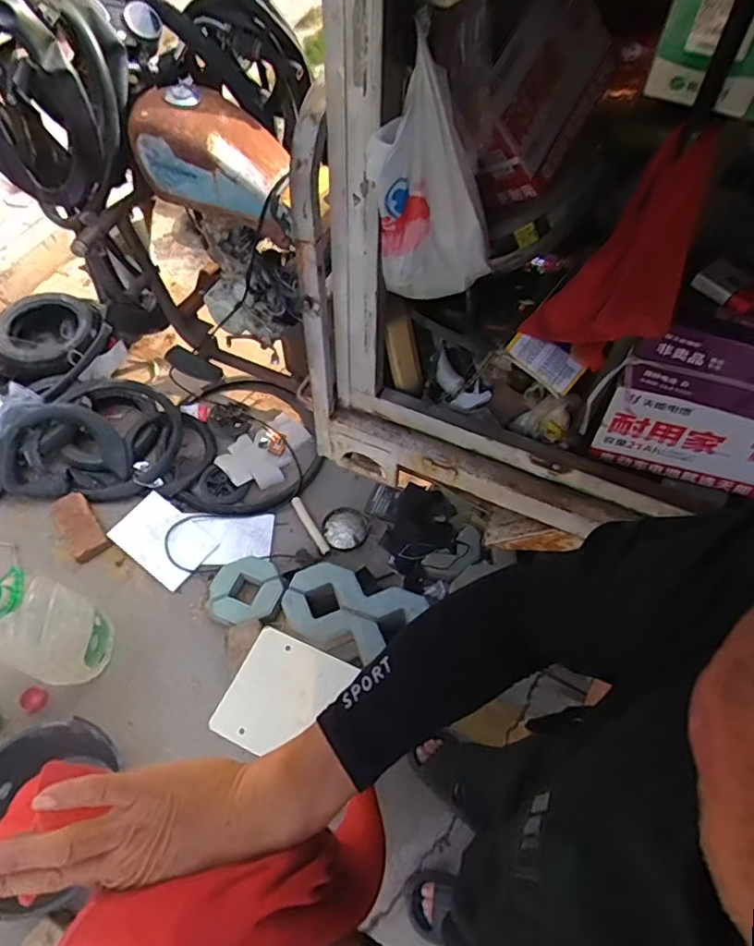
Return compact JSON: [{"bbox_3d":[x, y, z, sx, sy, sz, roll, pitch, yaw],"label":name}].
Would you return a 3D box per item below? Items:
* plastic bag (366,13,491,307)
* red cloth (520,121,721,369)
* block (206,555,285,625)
[{"bbox_3d":[0.086,-0.400,0.844,0.155,0.340,0.122,31,63,18],"label":"plastic bag"},{"bbox_3d":[0.380,-0.309,0.829,0.104,0.342,0.151,-18,57,-36],"label":"red cloth"},{"bbox_3d":[-0.386,0.351,1.681,0.217,0.065,0.213,14,59,9],"label":"block"}]

